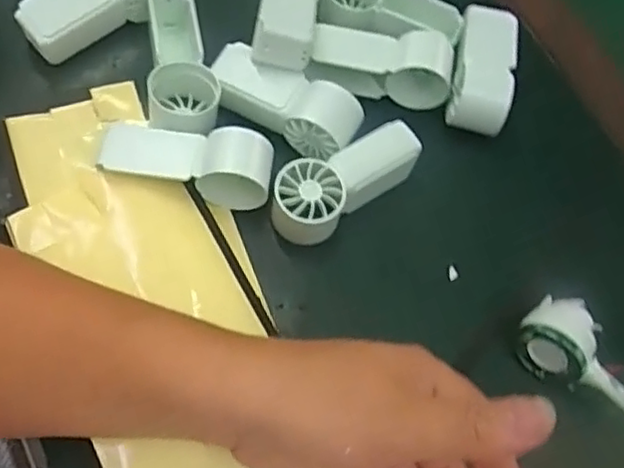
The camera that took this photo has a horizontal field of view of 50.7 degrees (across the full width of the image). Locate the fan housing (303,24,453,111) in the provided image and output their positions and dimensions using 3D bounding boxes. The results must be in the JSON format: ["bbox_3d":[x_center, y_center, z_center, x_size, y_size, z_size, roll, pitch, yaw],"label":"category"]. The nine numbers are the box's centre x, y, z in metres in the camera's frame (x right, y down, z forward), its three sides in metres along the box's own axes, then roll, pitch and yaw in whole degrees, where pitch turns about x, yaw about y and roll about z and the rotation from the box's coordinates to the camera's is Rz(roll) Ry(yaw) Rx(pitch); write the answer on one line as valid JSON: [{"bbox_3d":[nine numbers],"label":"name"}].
[{"bbox_3d":[0.044,-0.107,0.415,0.087,0.032,0.038,8,66,-7],"label":"fan housing"}]

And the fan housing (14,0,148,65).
[{"bbox_3d":[-0.132,-0.143,0.404,0.091,0.030,0.037,-32,74,-14],"label":"fan housing"}]

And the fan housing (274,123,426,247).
[{"bbox_3d":[0.018,-0.031,0.382,0.092,0.034,0.042,-38,78,-22],"label":"fan housing"}]

